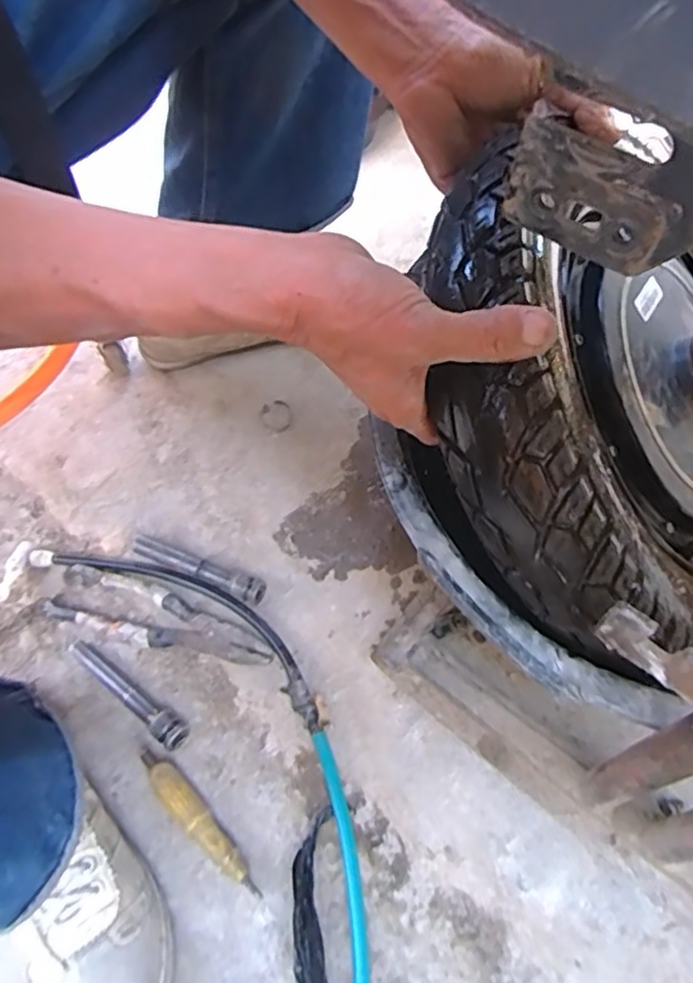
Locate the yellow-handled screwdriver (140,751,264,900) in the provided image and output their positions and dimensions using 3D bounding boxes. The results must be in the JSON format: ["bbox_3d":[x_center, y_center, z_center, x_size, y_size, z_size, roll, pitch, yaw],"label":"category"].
[{"bbox_3d":[-0.111,0.243,0.474,0.024,0.023,0.130,-41,66,-18],"label":"yellow-handled screwdriver"}]

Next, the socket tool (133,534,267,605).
[{"bbox_3d":[-0.133,0.068,0.575,0.134,0.018,0.021,20,64,14],"label":"socket tool"}]

